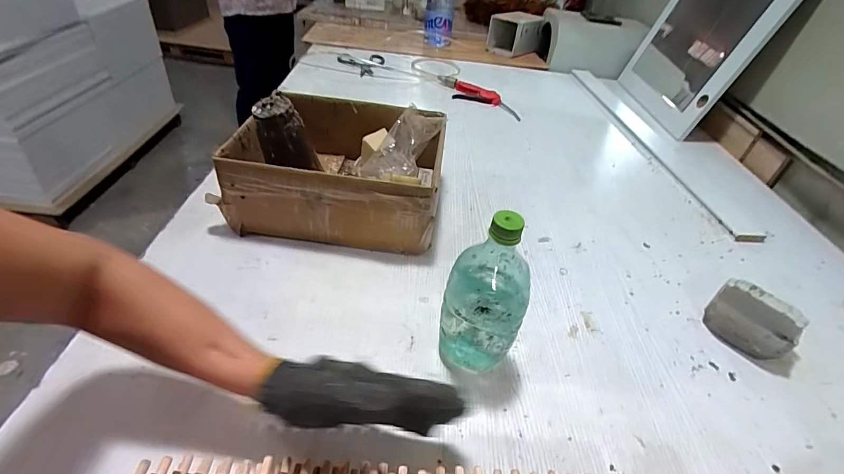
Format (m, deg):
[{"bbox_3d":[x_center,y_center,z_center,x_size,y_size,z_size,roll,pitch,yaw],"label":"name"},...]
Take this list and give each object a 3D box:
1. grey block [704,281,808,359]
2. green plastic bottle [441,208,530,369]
[{"bbox_3d":[0.448,0.117,0.557,0.090,0.054,0.098,-25,49,-32],"label":"grey block"},{"bbox_3d":[0.069,0.060,0.443,0.082,0.201,0.073,12,40,6],"label":"green plastic bottle"}]

